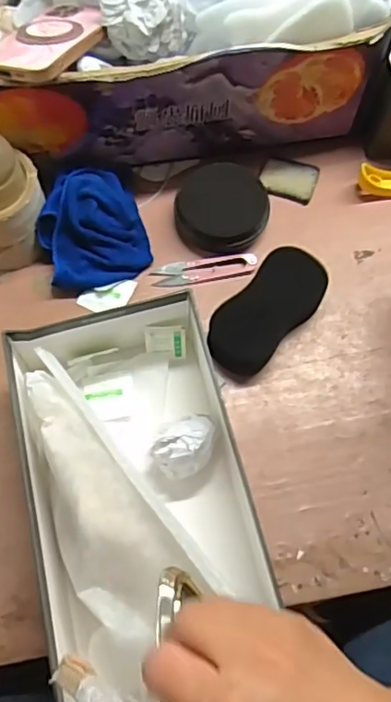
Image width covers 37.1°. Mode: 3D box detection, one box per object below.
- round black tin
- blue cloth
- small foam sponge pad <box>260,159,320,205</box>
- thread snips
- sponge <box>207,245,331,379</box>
[{"bbox_3d":[0.026,-0.143,0.581,0.091,0.039,0.079,2,68,1],"label":"round black tin"},{"bbox_3d":[-0.099,-0.119,0.566,0.098,0.052,0.096,-17,69,-7],"label":"blue cloth"},{"bbox_3d":[0.099,-0.182,0.617,0.057,0.012,0.043,16,69,6],"label":"small foam sponge pad"},{"bbox_3d":[0.009,-0.080,0.579,0.102,0.008,0.026,-10,69,-4],"label":"thread snips"},{"bbox_3d":[0.067,-0.038,0.548,0.061,0.042,0.125,39,73,14],"label":"sponge"}]

